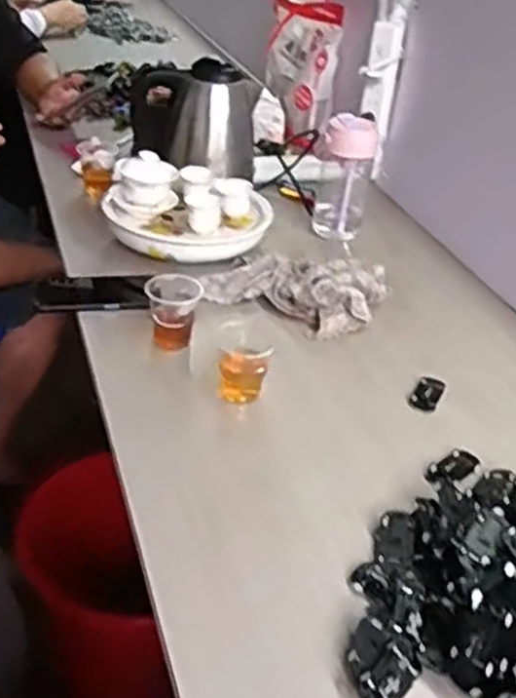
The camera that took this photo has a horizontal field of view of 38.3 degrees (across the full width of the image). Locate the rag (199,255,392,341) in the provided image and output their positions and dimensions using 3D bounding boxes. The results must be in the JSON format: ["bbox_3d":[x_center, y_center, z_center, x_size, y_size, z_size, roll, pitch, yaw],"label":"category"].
[{"bbox_3d":[0.044,-0.085,1.006,0.240,0.048,0.128,17,35,15],"label":"rag"}]

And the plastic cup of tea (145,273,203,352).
[{"bbox_3d":[-0.102,-0.042,0.898,0.065,0.077,0.082,0,34,-8],"label":"plastic cup of tea"}]

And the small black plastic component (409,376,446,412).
[{"bbox_3d":[0.198,0.052,0.868,0.032,0.011,0.055,20,36,20],"label":"small black plastic component"}]

